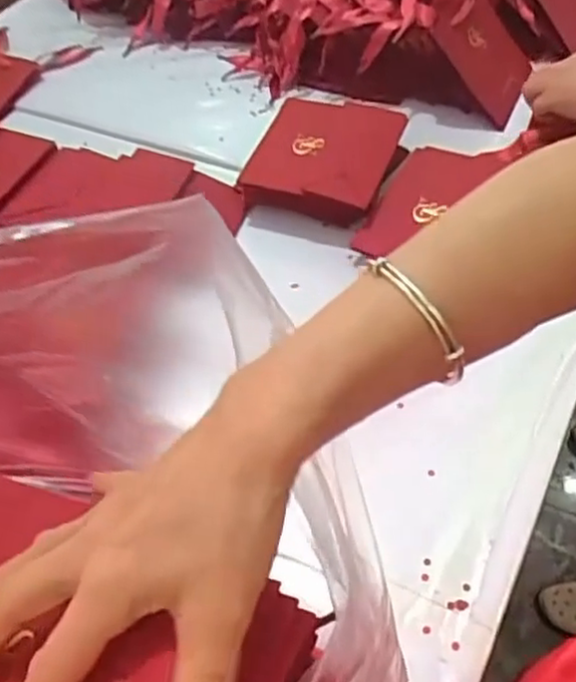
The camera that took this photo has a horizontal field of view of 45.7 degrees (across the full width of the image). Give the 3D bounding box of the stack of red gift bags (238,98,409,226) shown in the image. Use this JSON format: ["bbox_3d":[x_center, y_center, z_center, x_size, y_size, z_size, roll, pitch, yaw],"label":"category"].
[{"bbox_3d":[0.037,-0.195,0.723,0.147,0.053,0.147,16,54,18],"label":"stack of red gift bags"}]

